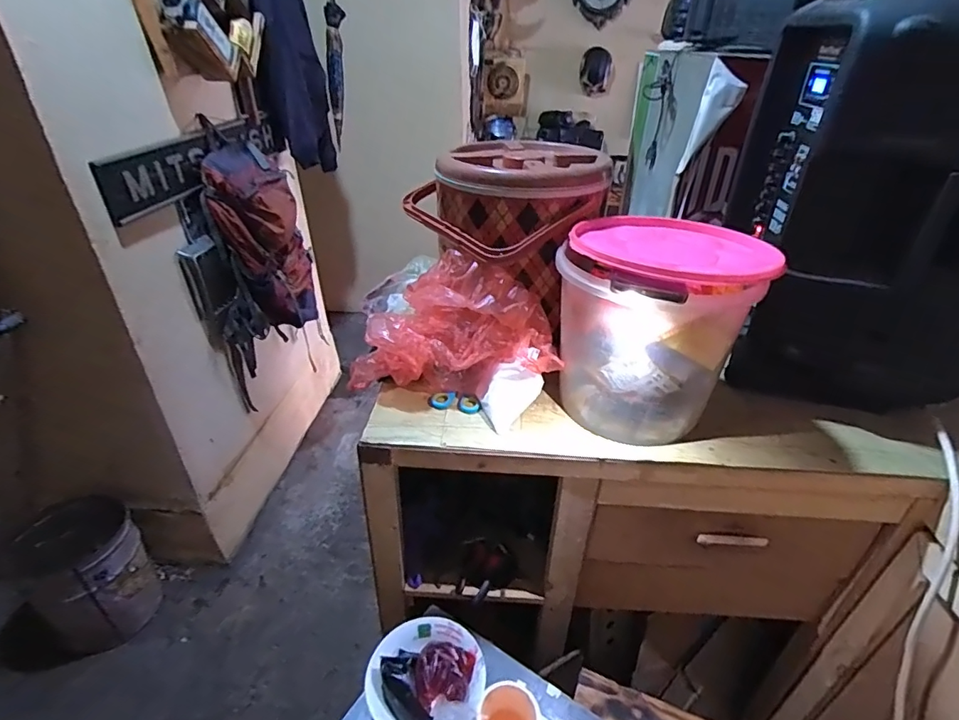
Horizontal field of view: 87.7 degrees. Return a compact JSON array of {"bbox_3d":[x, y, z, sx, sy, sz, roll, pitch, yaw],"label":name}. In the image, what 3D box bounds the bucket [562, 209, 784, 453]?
[{"bbox_3d":[0.238,-0.046,0.703,0.260,0.250,0.226,-15,36,-21],"label":"bucket"}]

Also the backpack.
[{"bbox_3d":[-0.694,-0.365,1.609,0.192,0.545,0.268,-1,33,-1],"label":"backpack"}]

